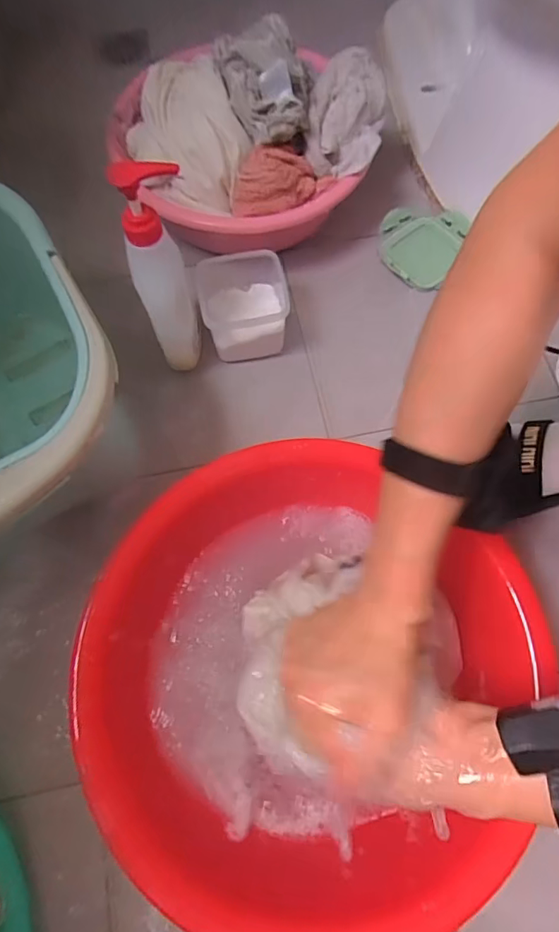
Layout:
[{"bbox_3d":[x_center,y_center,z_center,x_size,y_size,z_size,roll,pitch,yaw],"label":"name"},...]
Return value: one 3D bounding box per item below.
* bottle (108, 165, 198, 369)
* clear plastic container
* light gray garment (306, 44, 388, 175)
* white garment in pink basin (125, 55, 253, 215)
[{"bbox_3d":[-0.118,-0.193,0.506,0.061,0.241,0.056,-23,72,-8],"label":"bottle"},{"bbox_3d":[-0.044,-0.195,0.613,0.107,0.088,0.109,-10,71,-4],"label":"clear plastic container"},{"bbox_3d":[0.086,-0.439,0.604,0.094,0.062,0.141,9,70,3],"label":"light gray garment"},{"bbox_3d":[-0.114,-0.400,0.591,0.135,0.078,0.182,-22,72,-8],"label":"white garment in pink basin"}]

